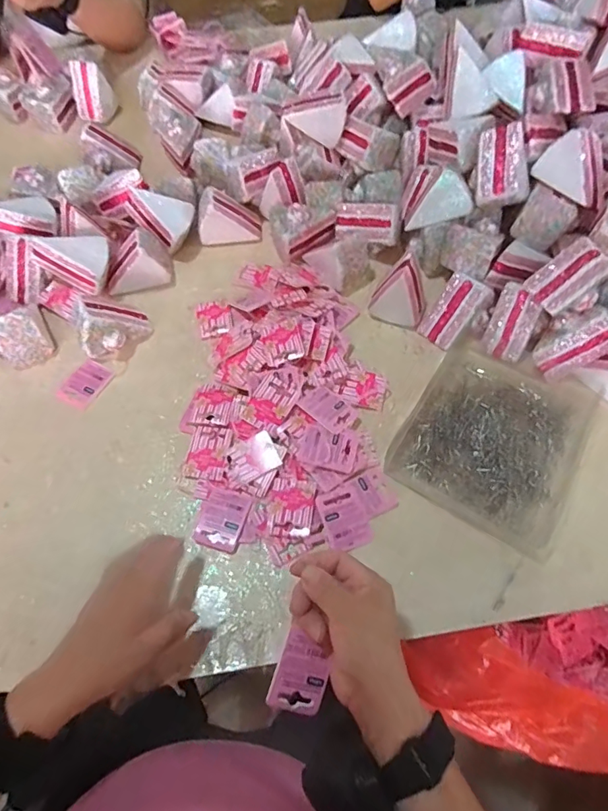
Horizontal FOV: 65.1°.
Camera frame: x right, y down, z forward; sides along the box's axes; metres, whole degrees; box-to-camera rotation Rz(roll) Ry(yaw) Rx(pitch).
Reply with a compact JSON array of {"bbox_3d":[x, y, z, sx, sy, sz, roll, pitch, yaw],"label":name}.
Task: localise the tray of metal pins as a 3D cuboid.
[{"bbox_3d":[0.223,0.031,0.550,0.187,0.020,0.219,28,65,15],"label":"tray of metal pins"}]

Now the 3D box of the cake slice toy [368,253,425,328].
[{"bbox_3d":[0.124,-0.144,0.607,0.067,0.091,0.055,19,63,11],"label":"cake slice toy"}]

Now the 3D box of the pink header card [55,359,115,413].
[{"bbox_3d":[-0.273,-0.026,0.594,0.044,0.004,0.063,24,64,14],"label":"pink header card"}]

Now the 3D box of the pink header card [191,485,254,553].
[{"bbox_3d":[-0.086,0.120,0.509,0.048,0.005,0.064,17,63,10],"label":"pink header card"}]

